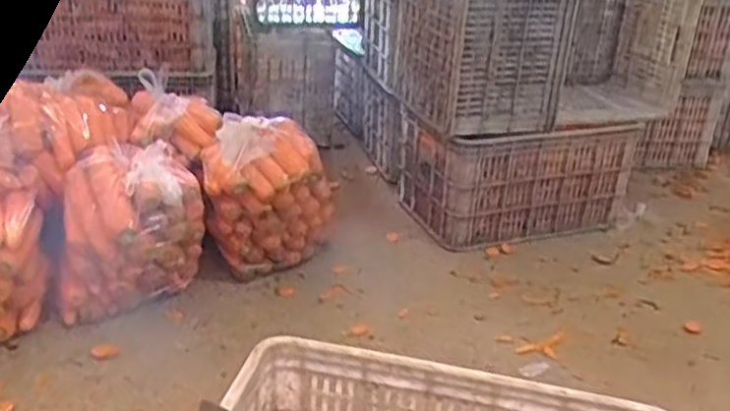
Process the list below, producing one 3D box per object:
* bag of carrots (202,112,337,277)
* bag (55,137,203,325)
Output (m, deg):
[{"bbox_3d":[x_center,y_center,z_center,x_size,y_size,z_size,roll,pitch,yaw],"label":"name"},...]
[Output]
[{"bbox_3d":[-0.211,-0.020,1.664,0.276,0.319,0.212,3,26,-1],"label":"bag of carrots"},{"bbox_3d":[-0.475,0.052,1.520,0.283,0.297,0.195,-5,28,-17],"label":"bag"}]

